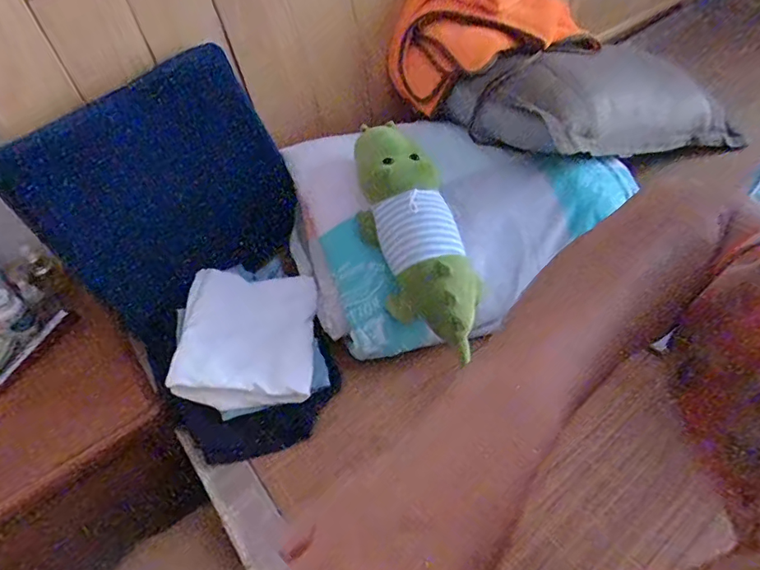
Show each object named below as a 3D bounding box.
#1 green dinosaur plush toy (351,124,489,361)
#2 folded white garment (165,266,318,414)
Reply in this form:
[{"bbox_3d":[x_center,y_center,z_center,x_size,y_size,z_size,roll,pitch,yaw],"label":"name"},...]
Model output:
[{"bbox_3d":[0.056,-0.071,0.760,0.137,0.081,0.373,-19,79,-10],"label":"green dinosaur plush toy"},{"bbox_3d":[-0.213,0.078,0.814,0.213,0.040,0.248,-4,49,3],"label":"folded white garment"}]

